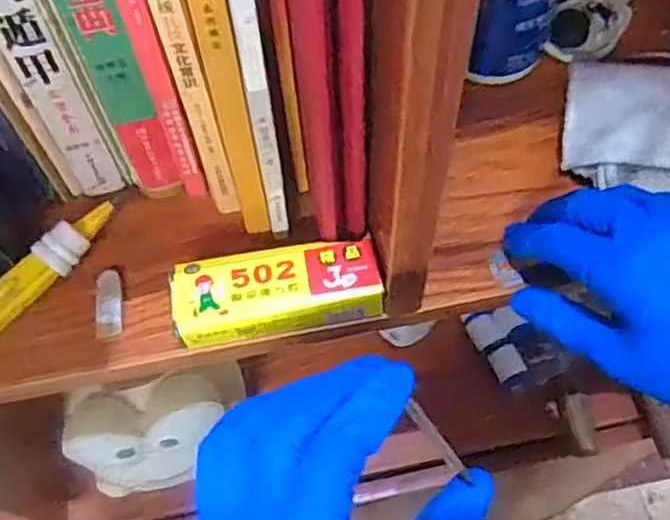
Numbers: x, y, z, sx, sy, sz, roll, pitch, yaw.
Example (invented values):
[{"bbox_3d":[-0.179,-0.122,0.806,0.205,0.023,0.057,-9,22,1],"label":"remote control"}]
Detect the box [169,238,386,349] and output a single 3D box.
[{"bbox_3d":[-0.029,0.013,0.339,0.100,0.018,0.042,-10,61,-3],"label":"box"}]

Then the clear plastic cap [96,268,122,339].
[{"bbox_3d":[-0.116,0.021,0.354,0.014,0.006,0.038,-8,61,-2],"label":"clear plastic cap"}]

